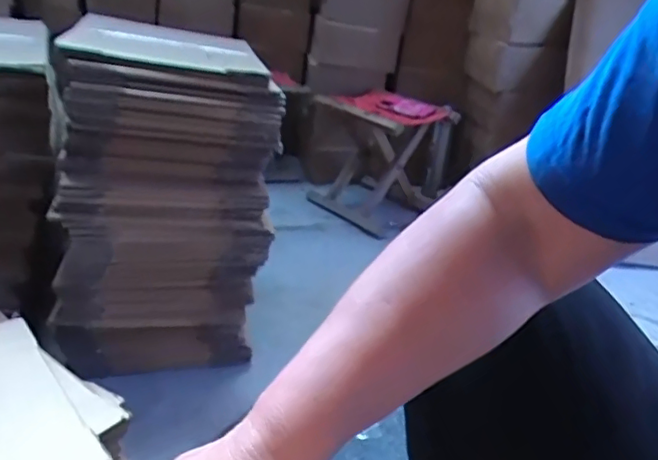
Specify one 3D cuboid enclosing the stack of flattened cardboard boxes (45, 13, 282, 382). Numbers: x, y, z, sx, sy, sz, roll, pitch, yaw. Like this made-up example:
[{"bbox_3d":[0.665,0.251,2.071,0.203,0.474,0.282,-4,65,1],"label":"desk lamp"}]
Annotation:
[{"bbox_3d":[-0.290,-0.117,1.120,0.346,0.507,0.547,1,25,-9],"label":"stack of flattened cardboard boxes"}]

